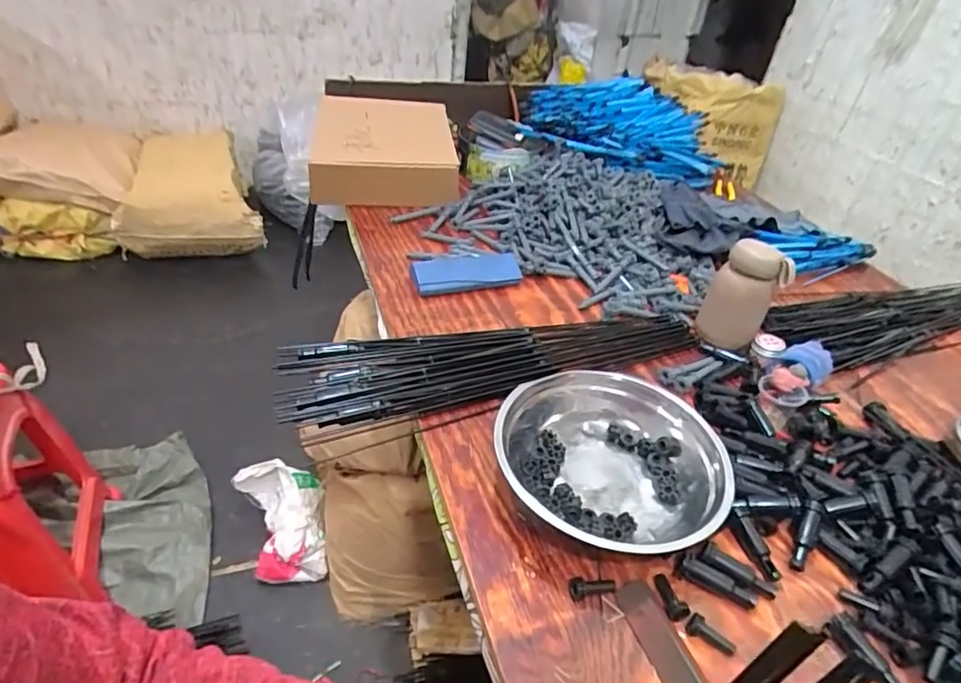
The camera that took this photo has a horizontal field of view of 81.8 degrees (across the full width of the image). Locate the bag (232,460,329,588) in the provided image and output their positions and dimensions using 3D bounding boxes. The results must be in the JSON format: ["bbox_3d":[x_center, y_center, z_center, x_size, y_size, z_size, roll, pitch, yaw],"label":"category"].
[{"bbox_3d":[-0.439,0.402,1.239,0.179,0.113,0.254,-10,41,-20],"label":"bag"}]

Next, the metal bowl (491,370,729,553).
[{"bbox_3d":[0.124,0.118,0.545,0.202,0.072,0.212,5,38,-4],"label":"metal bowl"}]

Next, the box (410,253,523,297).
[{"bbox_3d":[-0.021,-0.104,0.841,0.170,0.028,0.068,-8,41,-19],"label":"box"}]

